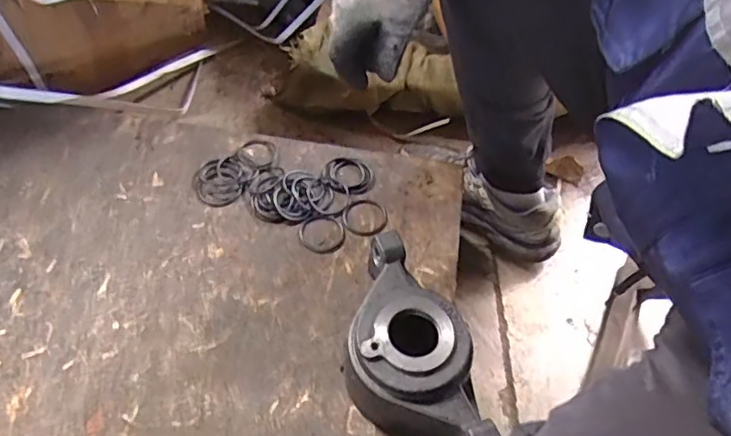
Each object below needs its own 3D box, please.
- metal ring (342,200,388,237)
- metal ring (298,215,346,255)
[{"bbox_3d":[0.000,-0.001,0.694,0.053,0.009,0.055,1,54,-2],"label":"metal ring"},{"bbox_3d":[-0.051,0.018,0.677,0.053,0.010,0.057,1,54,-2],"label":"metal ring"}]

